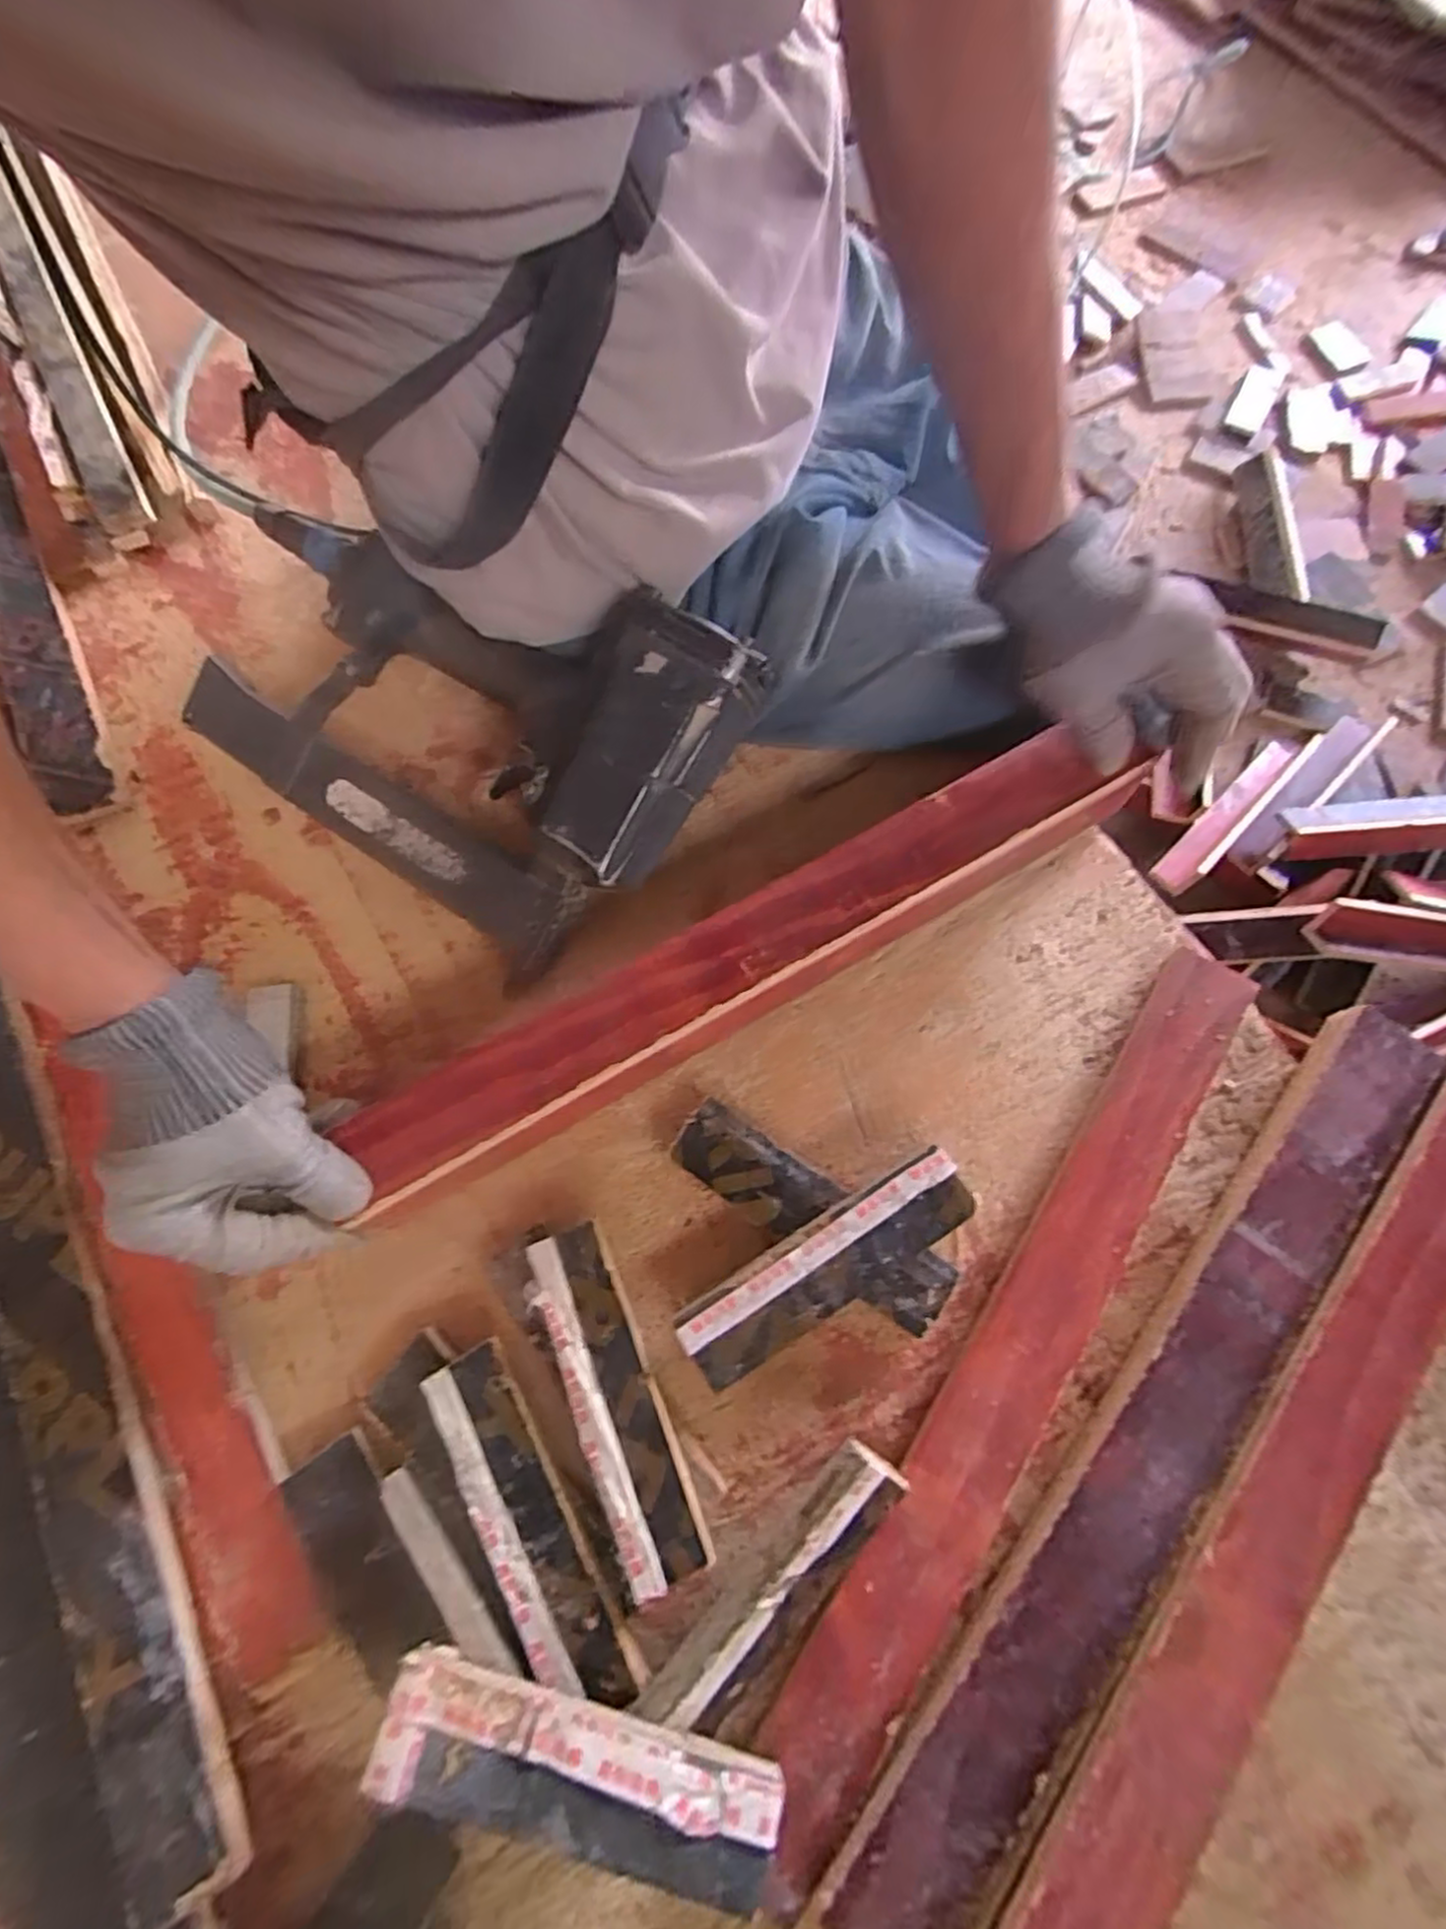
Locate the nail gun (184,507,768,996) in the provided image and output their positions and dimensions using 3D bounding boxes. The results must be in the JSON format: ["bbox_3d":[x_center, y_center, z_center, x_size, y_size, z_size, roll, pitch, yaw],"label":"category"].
[{"bbox_3d":[-0.156,-0.165,0.447,0.331,0.069,0.252,37,105,11],"label":"nail gun"}]

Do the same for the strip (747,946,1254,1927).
[{"bbox_3d":[0.157,0.195,0.379,0.048,0.018,0.485,34,75,11],"label":"strip"}]

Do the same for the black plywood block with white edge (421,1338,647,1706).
[{"bbox_3d":[-0.093,0.265,0.350,0.041,0.021,0.156,-29,74,-9],"label":"black plywood block with white edge"}]

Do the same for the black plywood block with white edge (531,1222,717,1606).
[{"bbox_3d":[-0.054,0.214,0.367,0.040,0.031,0.160,-22,73,-7],"label":"black plywood block with white edge"}]

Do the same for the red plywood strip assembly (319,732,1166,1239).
[{"bbox_3d":[0.014,-0.011,0.397,0.445,0.018,0.055,-29,74,-7],"label":"red plywood strip assembly"}]

